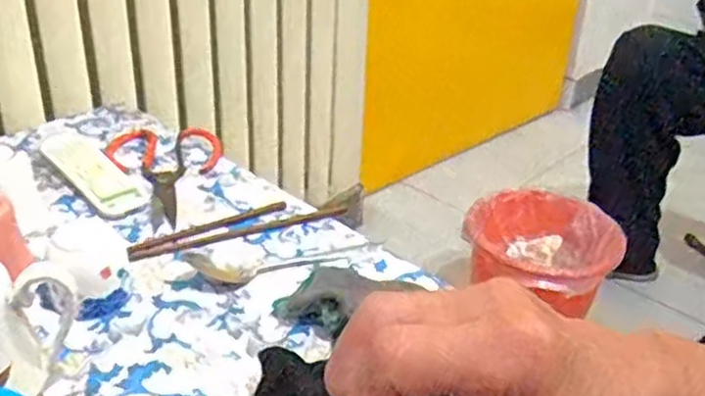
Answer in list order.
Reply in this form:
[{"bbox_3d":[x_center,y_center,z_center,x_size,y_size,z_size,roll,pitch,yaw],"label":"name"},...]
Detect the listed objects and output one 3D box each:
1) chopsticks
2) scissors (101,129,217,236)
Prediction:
[{"bbox_3d":[-0.101,0.025,0.667,0.203,0.008,0.041,-11,34,-24],"label":"chopsticks"},{"bbox_3d":[-0.192,-0.027,0.739,0.115,0.008,0.198,-3,31,-11],"label":"scissors"}]

